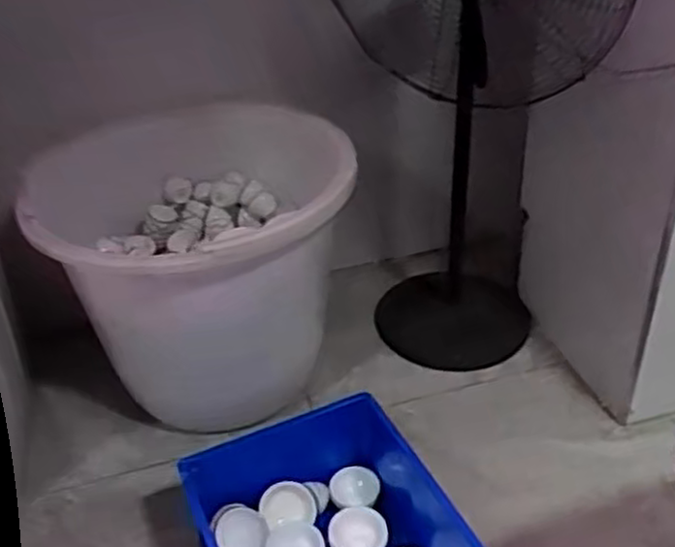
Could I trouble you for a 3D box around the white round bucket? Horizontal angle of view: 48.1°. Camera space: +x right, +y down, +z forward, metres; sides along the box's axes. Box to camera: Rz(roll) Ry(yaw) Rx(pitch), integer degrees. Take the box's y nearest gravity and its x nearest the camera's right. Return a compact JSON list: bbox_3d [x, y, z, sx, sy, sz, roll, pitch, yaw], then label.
[{"bbox_3d":[-0.321,0.009,1.760,0.698,0.620,0.655,4,31,-2],"label":"white round bucket"}]

